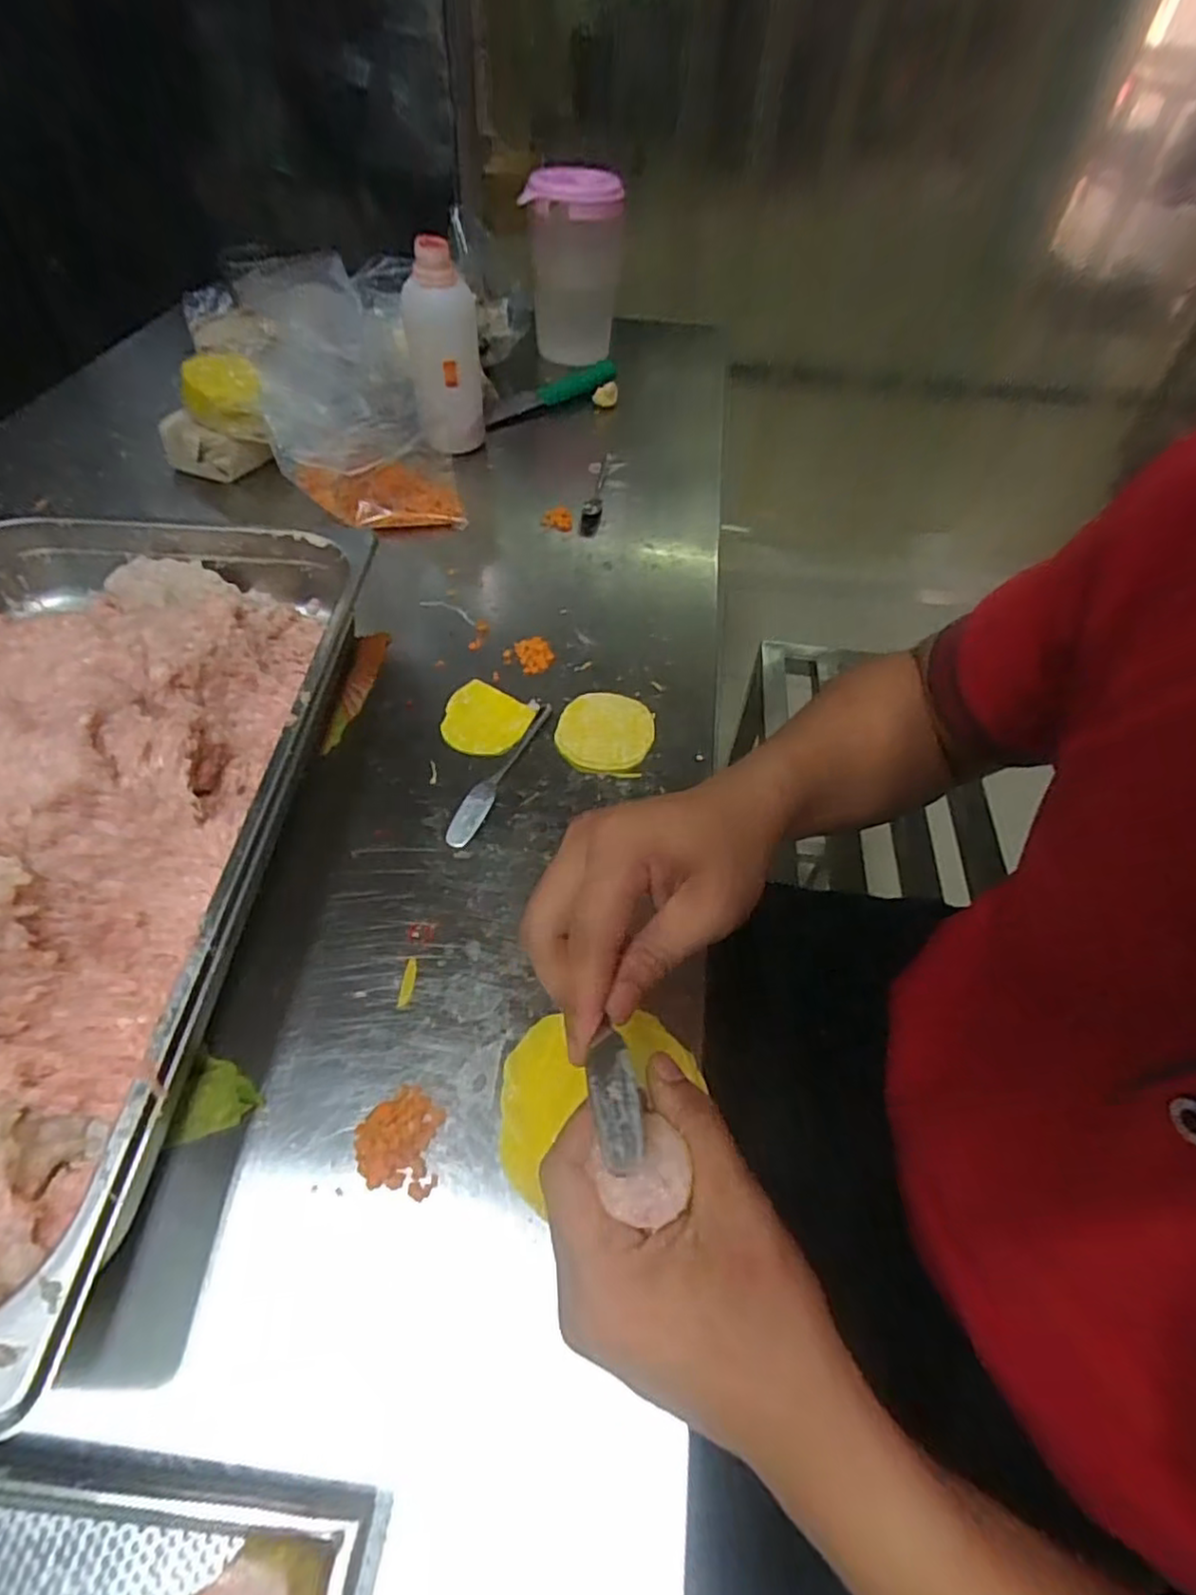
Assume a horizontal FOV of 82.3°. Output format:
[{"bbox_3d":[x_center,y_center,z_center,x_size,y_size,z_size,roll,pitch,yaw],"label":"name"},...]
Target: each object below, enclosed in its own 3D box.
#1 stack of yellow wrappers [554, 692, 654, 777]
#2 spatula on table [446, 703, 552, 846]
[{"bbox_3d":[0.005,-0.050,0.514,0.069,0.006,0.078,18,53,8],"label":"stack of yellow wrappers"},{"bbox_3d":[-0.066,-0.020,0.483,0.017,0.009,0.135,22,54,11],"label":"spatula on table"}]

